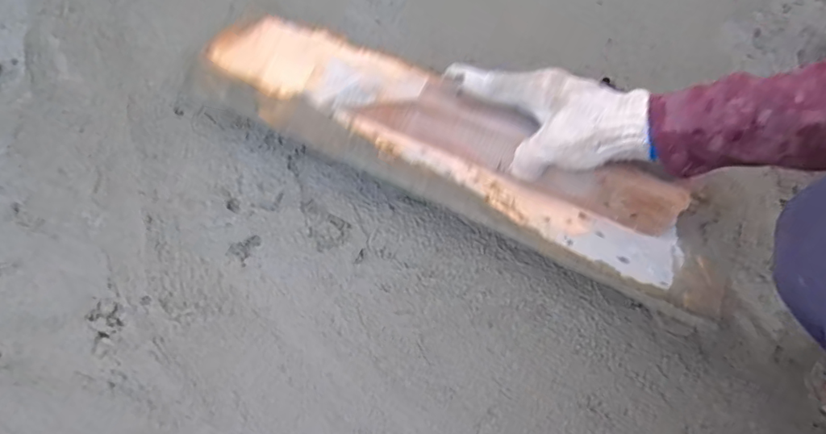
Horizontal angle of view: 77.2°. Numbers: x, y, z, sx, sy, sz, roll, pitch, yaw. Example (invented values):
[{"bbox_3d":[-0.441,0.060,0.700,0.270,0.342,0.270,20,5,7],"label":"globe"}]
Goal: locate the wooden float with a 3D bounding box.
[{"bbox_3d":[0.037,-0.074,0.500,0.542,0.081,0.138,28,79,12],"label":"wooden float"}]

